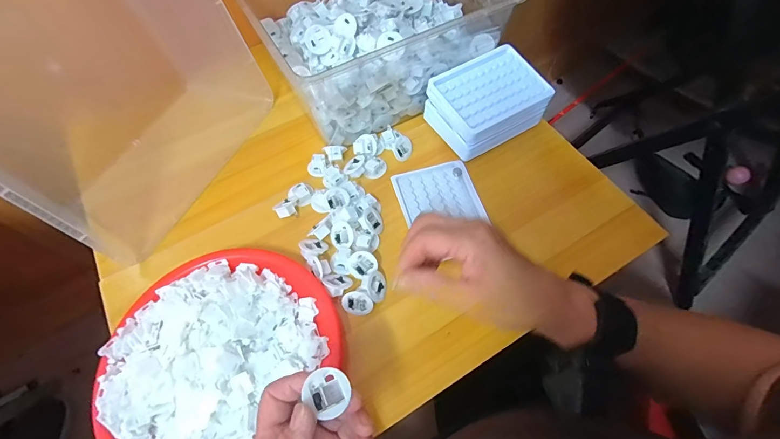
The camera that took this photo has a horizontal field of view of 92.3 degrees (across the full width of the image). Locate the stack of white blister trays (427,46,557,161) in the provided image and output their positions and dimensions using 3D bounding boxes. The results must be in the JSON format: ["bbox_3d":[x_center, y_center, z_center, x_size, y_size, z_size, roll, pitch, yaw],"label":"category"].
[{"bbox_3d":[0.128,-0.154,0.495,0.133,0.061,0.109,-31,66,-14],"label":"stack of white blister trays"}]

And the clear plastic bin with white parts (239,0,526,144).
[{"bbox_3d":[-0.040,-0.291,0.529,0.291,0.125,0.312,-27,65,-12],"label":"clear plastic bin with white parts"}]

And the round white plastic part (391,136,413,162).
[{"bbox_3d":[0.016,-0.095,0.498,0.025,0.016,0.031,9,63,6],"label":"round white plastic part"}]

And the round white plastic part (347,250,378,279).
[{"bbox_3d":[-0.031,0.049,0.419,0.032,0.010,0.028,-31,83,7],"label":"round white plastic part"}]

